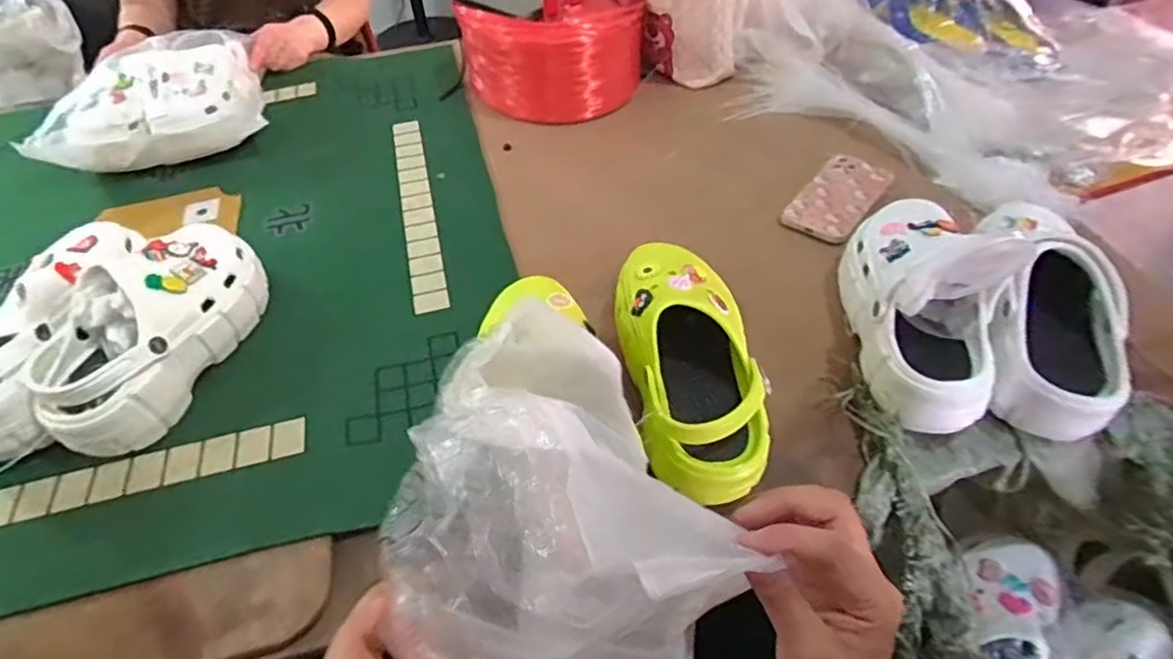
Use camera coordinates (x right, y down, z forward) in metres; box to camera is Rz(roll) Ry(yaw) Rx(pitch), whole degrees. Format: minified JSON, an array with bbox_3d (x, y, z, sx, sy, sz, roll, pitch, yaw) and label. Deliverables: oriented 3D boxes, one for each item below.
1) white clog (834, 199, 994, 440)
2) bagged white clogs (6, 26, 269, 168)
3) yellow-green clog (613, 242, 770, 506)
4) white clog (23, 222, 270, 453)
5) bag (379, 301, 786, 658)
[{"bbox_3d":[0.316,-0.039,0.588,0.101,0.104,0.247,5,49,6],"label":"white clog"},{"bbox_3d":[-0.616,-0.325,0.897,0.282,0.112,0.223,-14,50,-11],"label":"bagged white clogs"},{"bbox_3d":[0.094,0.021,0.556,0.112,0.081,0.241,-7,49,-4],"label":"yellow-green clog"},{"bbox_3d":[-0.424,-0.006,0.610,0.105,0.110,0.246,13,51,13],"label":"white clog"},{"bbox_3d":[-0.024,0.092,0.342,0.156,0.123,0.231,-17,51,-13],"label":"bag"}]

